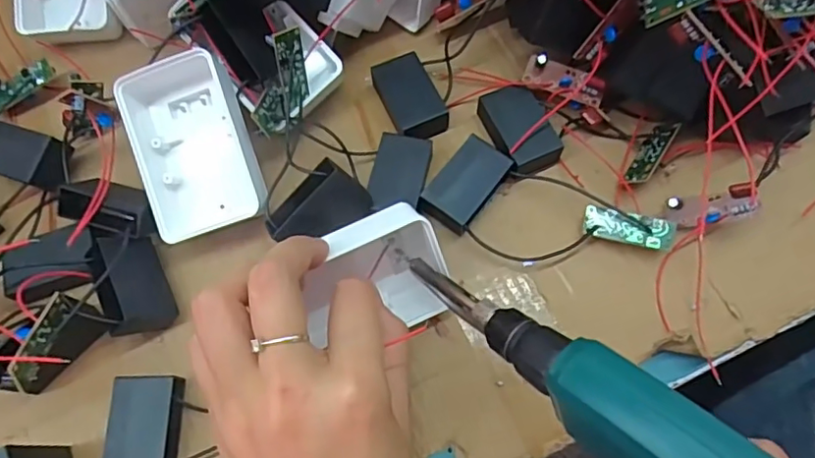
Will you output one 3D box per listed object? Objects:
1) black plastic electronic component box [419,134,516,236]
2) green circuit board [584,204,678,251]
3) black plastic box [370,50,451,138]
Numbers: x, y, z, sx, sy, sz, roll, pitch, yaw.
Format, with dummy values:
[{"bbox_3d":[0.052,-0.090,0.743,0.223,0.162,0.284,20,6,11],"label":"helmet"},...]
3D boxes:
[{"bbox_3d":[0.032,-0.023,0.312,0.030,0.017,0.050,35,75,14],"label":"black plastic electronic component box"},{"bbox_3d":[0.115,0.000,0.298,0.044,0.004,0.016,13,87,16],"label":"green circuit board"},{"bbox_3d":[0.002,-0.076,0.333,0.029,0.017,0.053,-22,71,-6],"label":"black plastic box"}]

